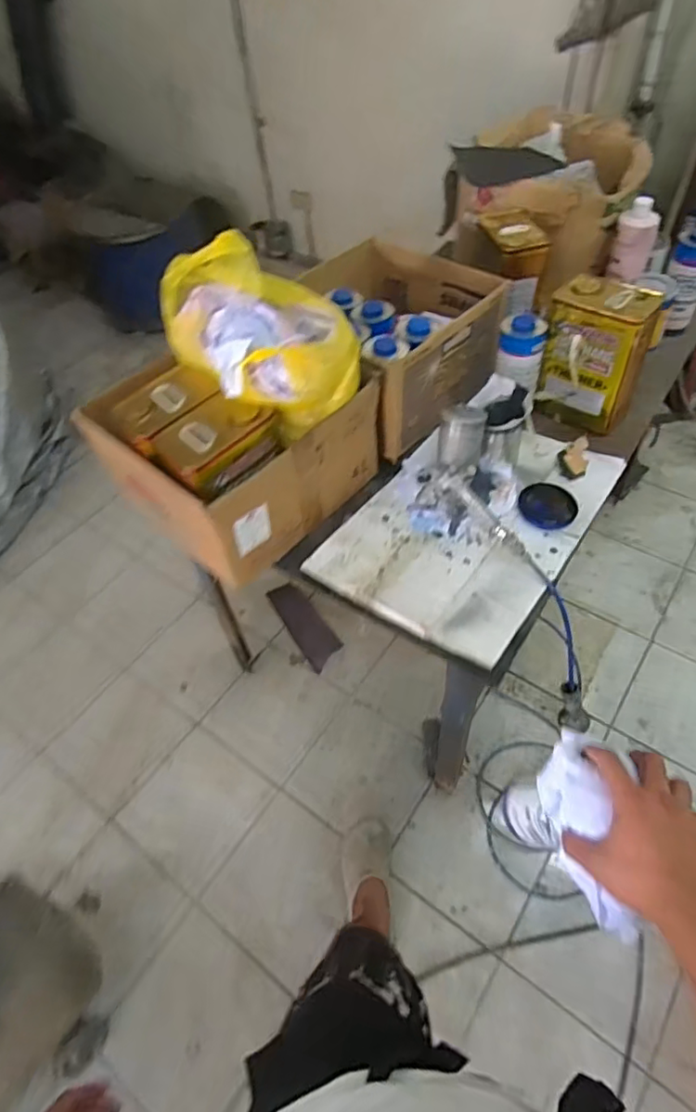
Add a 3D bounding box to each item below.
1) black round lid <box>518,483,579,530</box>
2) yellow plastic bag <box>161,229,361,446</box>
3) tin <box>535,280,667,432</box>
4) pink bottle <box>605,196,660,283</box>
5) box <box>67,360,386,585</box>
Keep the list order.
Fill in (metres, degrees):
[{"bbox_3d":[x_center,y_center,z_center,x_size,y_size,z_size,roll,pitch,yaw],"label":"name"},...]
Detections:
[{"bbox_3d":[0.357,-0.090,1.031,0.101,0.012,0.090,31,61,26],"label":"black round lid"},{"bbox_3d":[-0.145,-0.348,0.894,0.198,0.195,0.321,-31,55,-17],"label":"yellow plastic bag"},{"bbox_3d":[0.470,-0.385,1.106,0.168,0.239,0.110,35,63,28],"label":"tin"},{"bbox_3d":[0.634,-0.699,1.278,0.087,0.155,0.069,18,56,19],"label":"pink bottle"},{"bbox_3d":[-0.193,-0.217,1.019,0.355,0.235,0.375,32,62,26],"label":"box"}]

